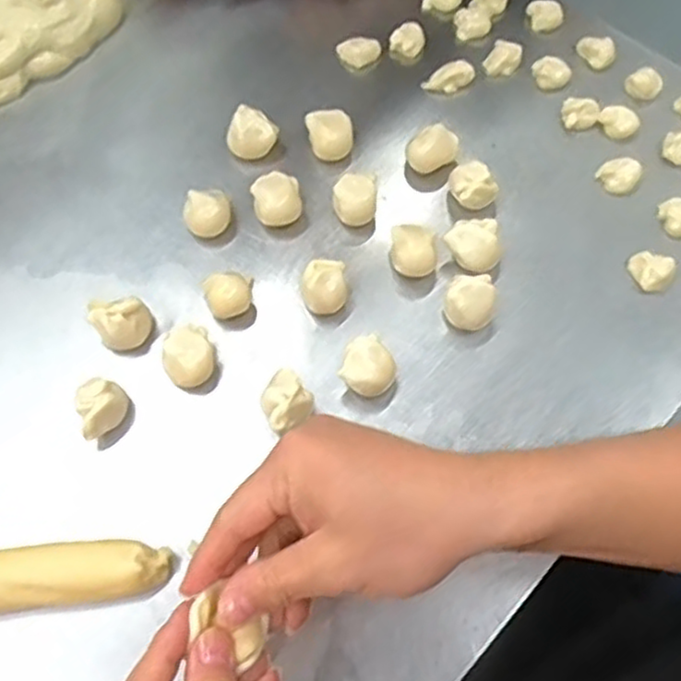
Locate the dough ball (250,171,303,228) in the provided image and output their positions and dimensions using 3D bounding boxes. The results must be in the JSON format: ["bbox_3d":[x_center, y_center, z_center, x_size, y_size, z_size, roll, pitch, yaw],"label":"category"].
[{"bbox_3d":[-0.044,-0.098,0.502,0.032,0.021,0.033,-1,65,2],"label":"dough ball"}]

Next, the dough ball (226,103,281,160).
[{"bbox_3d":[-0.064,-0.150,0.524,0.031,0.026,0.029,-1,65,2],"label":"dough ball"}]

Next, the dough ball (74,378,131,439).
[{"bbox_3d":[-0.148,0.041,0.443,0.023,0.027,0.035,33,71,16],"label":"dough ball"}]

